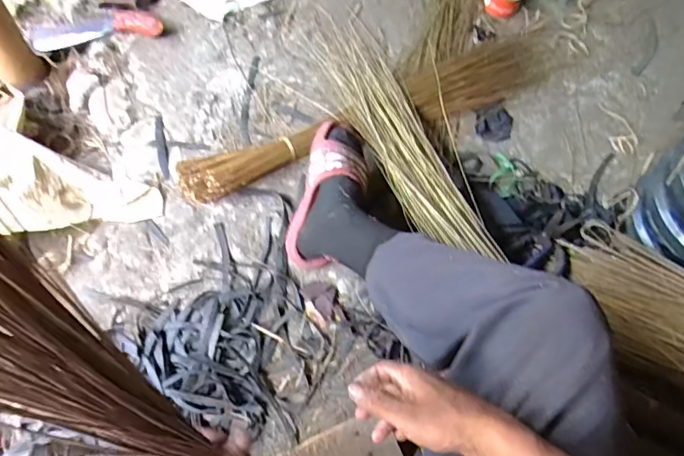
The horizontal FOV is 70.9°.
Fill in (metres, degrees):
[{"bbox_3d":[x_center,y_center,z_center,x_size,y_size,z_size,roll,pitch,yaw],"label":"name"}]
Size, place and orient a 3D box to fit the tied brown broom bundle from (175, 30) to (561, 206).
[{"bbox_3d":[0.084,-0.240,0.932,0.827,0.054,0.137,-24,68,-15],"label":"tied brown broom bundle"}]

